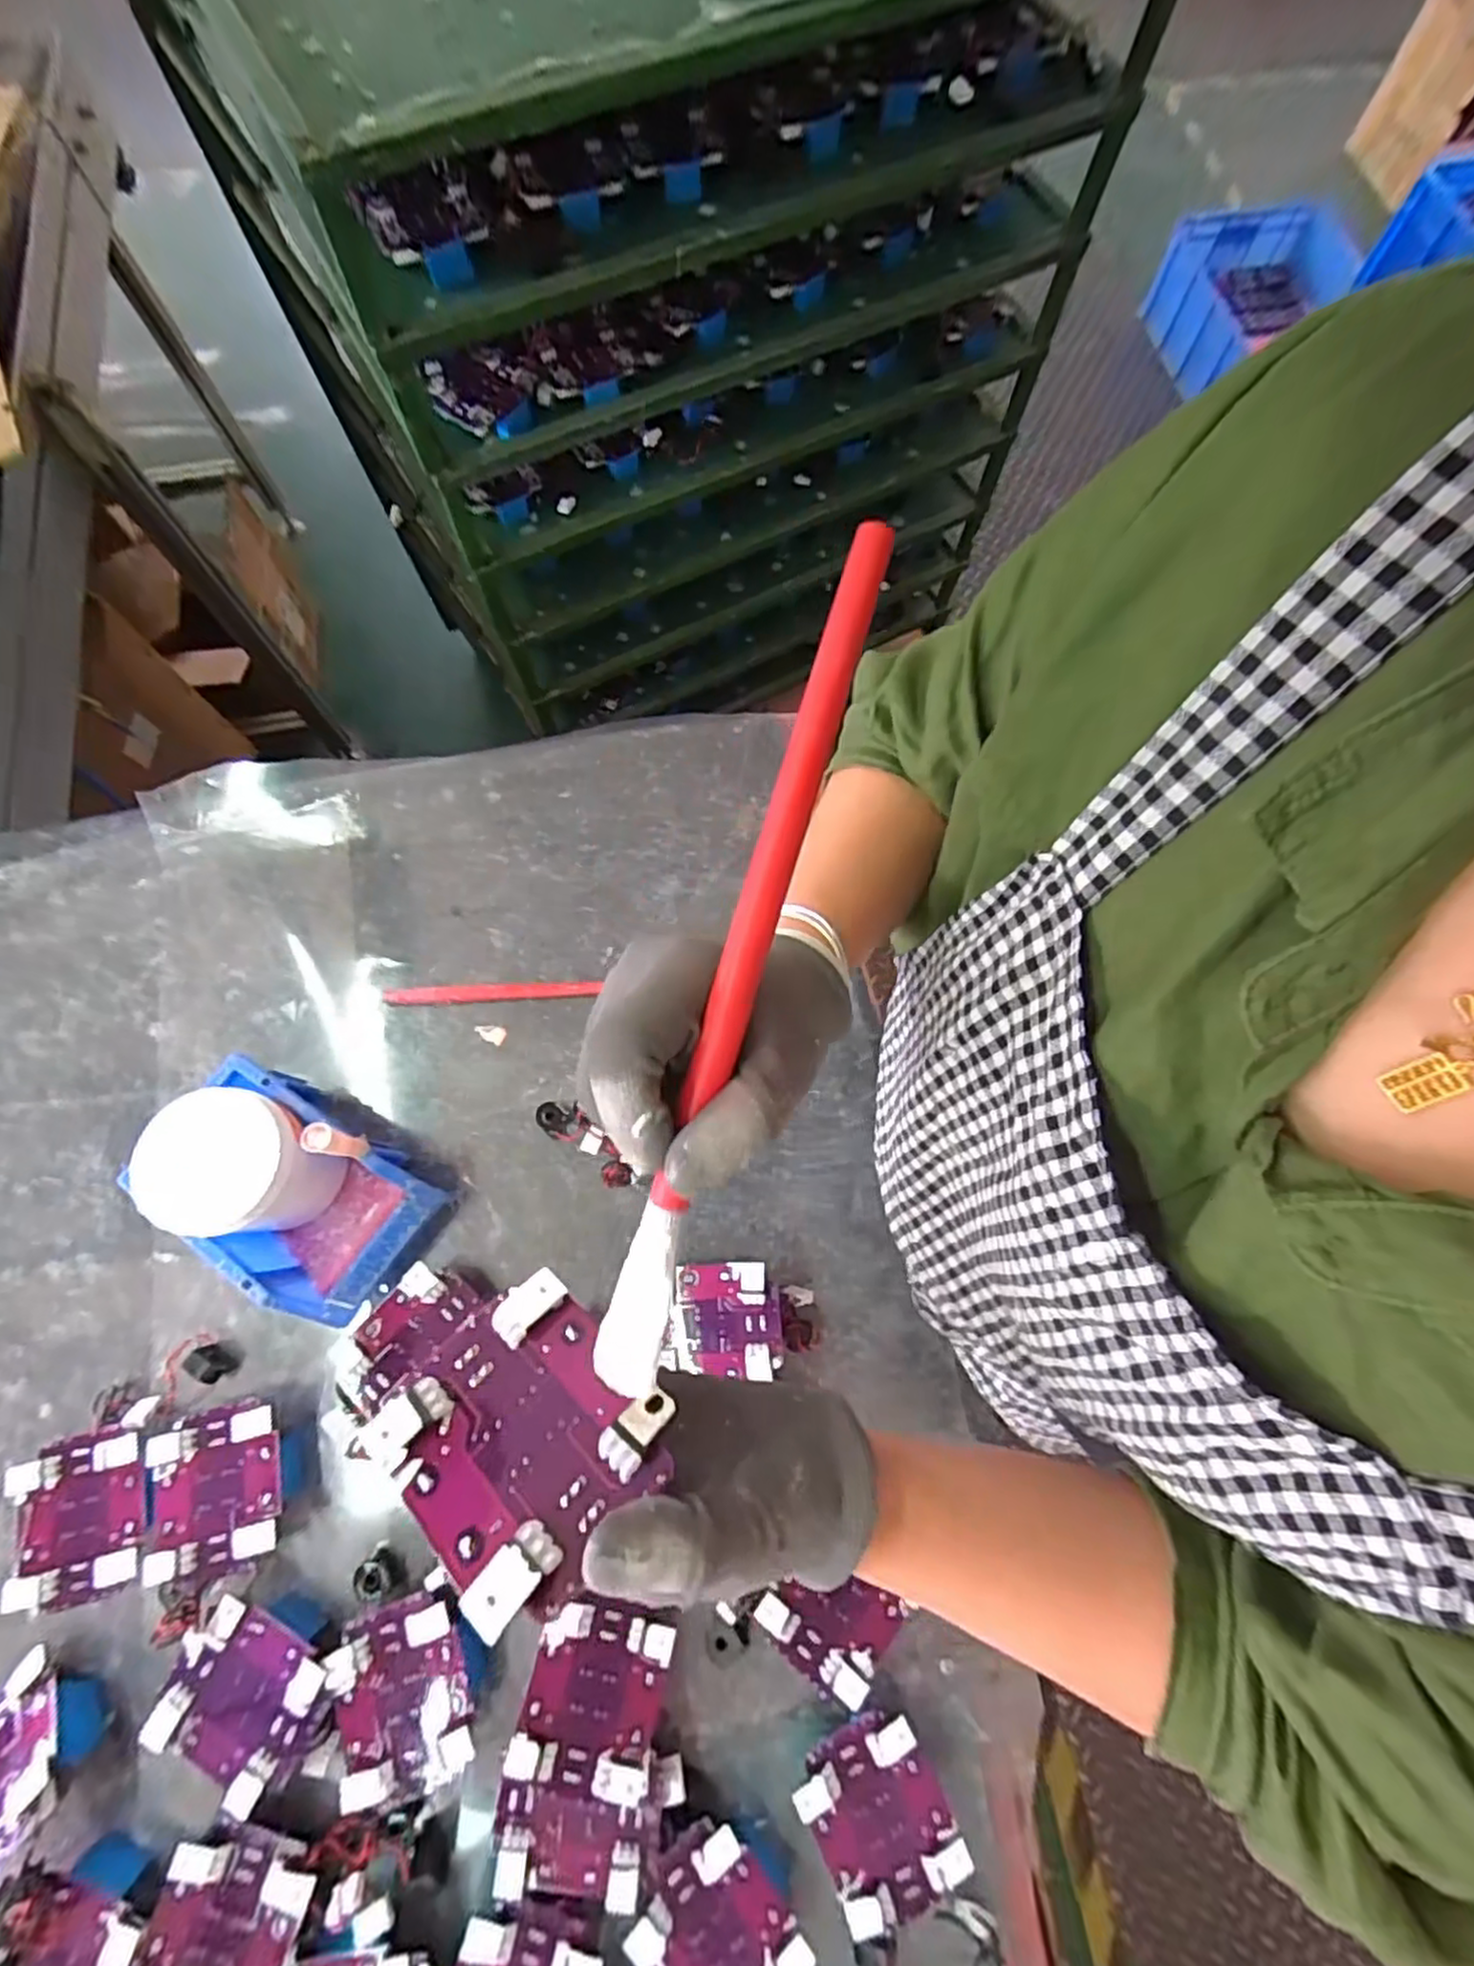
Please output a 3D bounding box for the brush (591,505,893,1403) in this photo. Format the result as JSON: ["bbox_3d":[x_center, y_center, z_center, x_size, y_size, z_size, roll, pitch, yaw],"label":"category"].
[{"bbox_3d":[0.000,0.001,0.229,0.018,0.011,0.278,17,95,4],"label":"brush"}]

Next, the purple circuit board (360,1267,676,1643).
[{"bbox_3d":[-0.076,0.156,0.258,0.095,0.010,0.080,28,52,34],"label":"purple circuit board"}]

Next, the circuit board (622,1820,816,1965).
[{"bbox_3d":[-0.013,0.579,0.440,0.083,0.015,0.091,-38,77,-13],"label":"circuit board"}]

